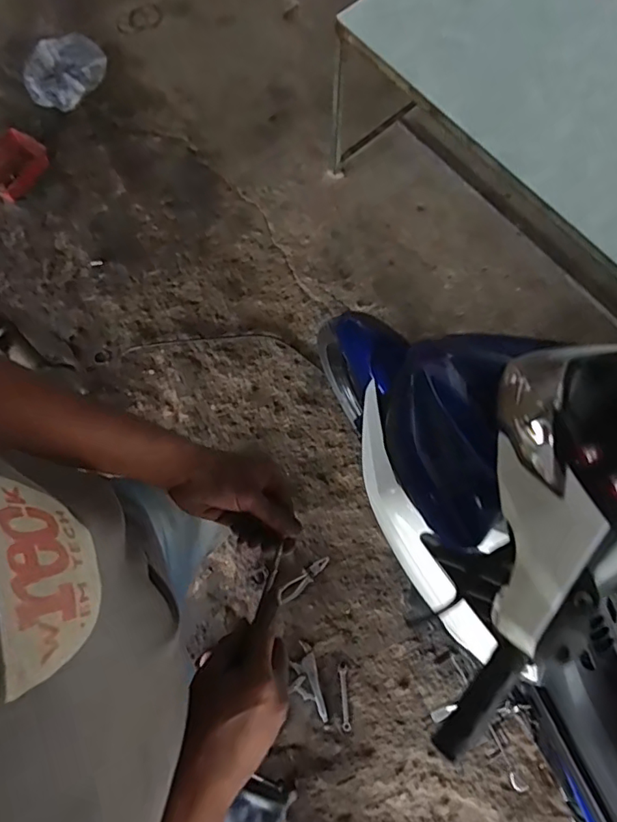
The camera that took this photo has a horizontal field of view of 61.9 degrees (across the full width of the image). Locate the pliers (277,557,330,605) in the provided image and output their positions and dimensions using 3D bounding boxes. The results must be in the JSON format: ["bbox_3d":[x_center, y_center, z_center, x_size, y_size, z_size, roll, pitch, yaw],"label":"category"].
[{"bbox_3d":[-0.010,0.469,1.436,0.168,0.020,0.043,-38,79,-7],"label":"pliers"}]

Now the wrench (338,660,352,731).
[{"bbox_3d":[0.097,0.766,1.375,0.025,0.004,0.169,-3,77,1],"label":"wrench"}]

